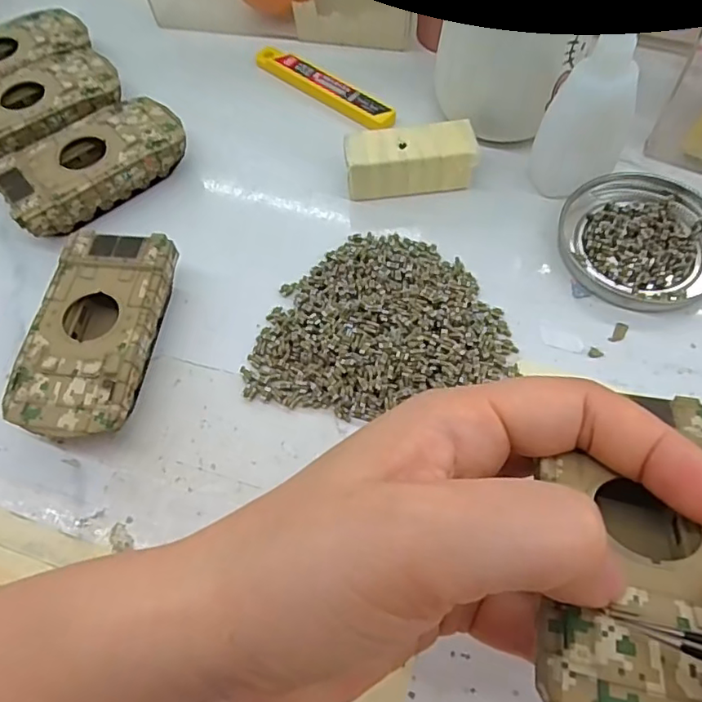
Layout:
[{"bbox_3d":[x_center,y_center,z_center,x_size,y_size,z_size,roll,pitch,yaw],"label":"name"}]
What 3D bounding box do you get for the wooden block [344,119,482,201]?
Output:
[{"bbox_3d":[0.031,-0.099,0.300,0.065,0.026,0.026,-8,62,-1],"label":"wooden block"}]

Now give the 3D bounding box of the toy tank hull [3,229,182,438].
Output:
[{"bbox_3d":[-0.113,-0.006,0.258,0.050,0.026,0.096,6,63,7],"label":"toy tank hull"}]

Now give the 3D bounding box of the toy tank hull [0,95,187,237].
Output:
[{"bbox_3d":[-0.136,-0.099,0.308,0.096,0.027,0.047,-39,67,-16],"label":"toy tank hull"}]

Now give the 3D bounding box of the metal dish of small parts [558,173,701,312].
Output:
[{"bbox_3d":[0.145,-0.056,0.281,0.078,0.009,0.076,-1,62,3],"label":"metal dish of small parts"}]

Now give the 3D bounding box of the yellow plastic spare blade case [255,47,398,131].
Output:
[{"bbox_3d":[-0.017,-0.159,0.341,0.103,0.005,0.021,37,70,20],"label":"yellow plastic spare blade case"}]

